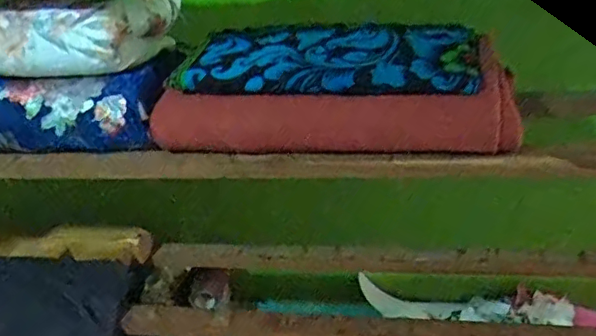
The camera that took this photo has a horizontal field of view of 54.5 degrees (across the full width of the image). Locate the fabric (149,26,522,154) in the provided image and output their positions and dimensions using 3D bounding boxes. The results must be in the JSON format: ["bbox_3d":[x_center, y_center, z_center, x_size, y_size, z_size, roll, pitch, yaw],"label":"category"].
[{"bbox_3d":[0.039,-0.086,0.664,0.393,0.110,0.175,1,28,16],"label":"fabric"}]

